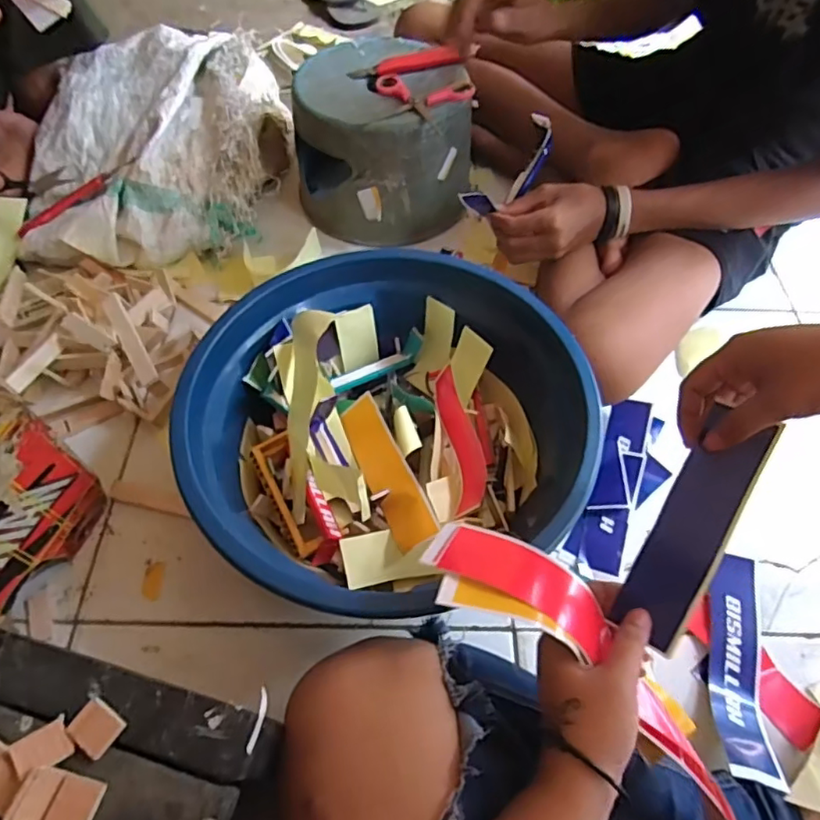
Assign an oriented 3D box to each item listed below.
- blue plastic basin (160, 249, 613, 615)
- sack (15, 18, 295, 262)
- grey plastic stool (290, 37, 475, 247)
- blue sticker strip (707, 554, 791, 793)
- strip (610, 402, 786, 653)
[{"bbox_3d":[-0.025,0.016,0.553,0.337,0.130,0.324,1,58,-1],"label":"blue plastic basin"},{"bbox_3d":[-0.358,-0.391,0.835,0.347,0.125,0.430,-11,59,-8],"label":"sack"},{"bbox_3d":[-0.035,-0.365,0.800,0.238,0.166,0.234,-4,58,-4],"label":"grey plastic stool"},{"bbox_3d":[0.292,0.215,0.505,0.045,0.043,0.191,14,59,8],"label":"blue sticker strip"},{"bbox_3d":[0.179,0.076,0.367,0.042,0.017,0.143,30,92,17],"label":"strip"}]

